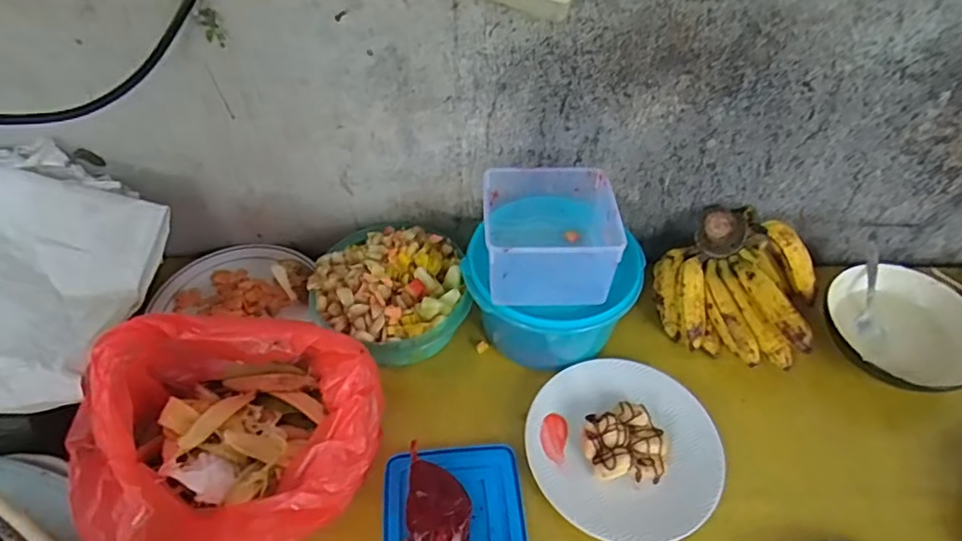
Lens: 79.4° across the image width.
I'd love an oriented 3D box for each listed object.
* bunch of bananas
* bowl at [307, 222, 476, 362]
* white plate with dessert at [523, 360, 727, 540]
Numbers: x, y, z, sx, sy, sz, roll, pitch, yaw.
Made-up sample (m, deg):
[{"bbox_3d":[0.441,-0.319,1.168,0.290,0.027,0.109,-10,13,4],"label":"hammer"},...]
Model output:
[{"bbox_3d":[0.321,0.010,0.726,0.175,0.081,0.179,25,55,19],"label":"bunch of bananas"},{"bbox_3d":[-0.108,0.017,0.708,0.178,0.076,0.177,0,51,0],"label":"bowl"},{"bbox_3d":[0.153,0.185,0.623,0.199,0.029,0.192,-10,52,-8],"label":"white plate with dessert"}]

